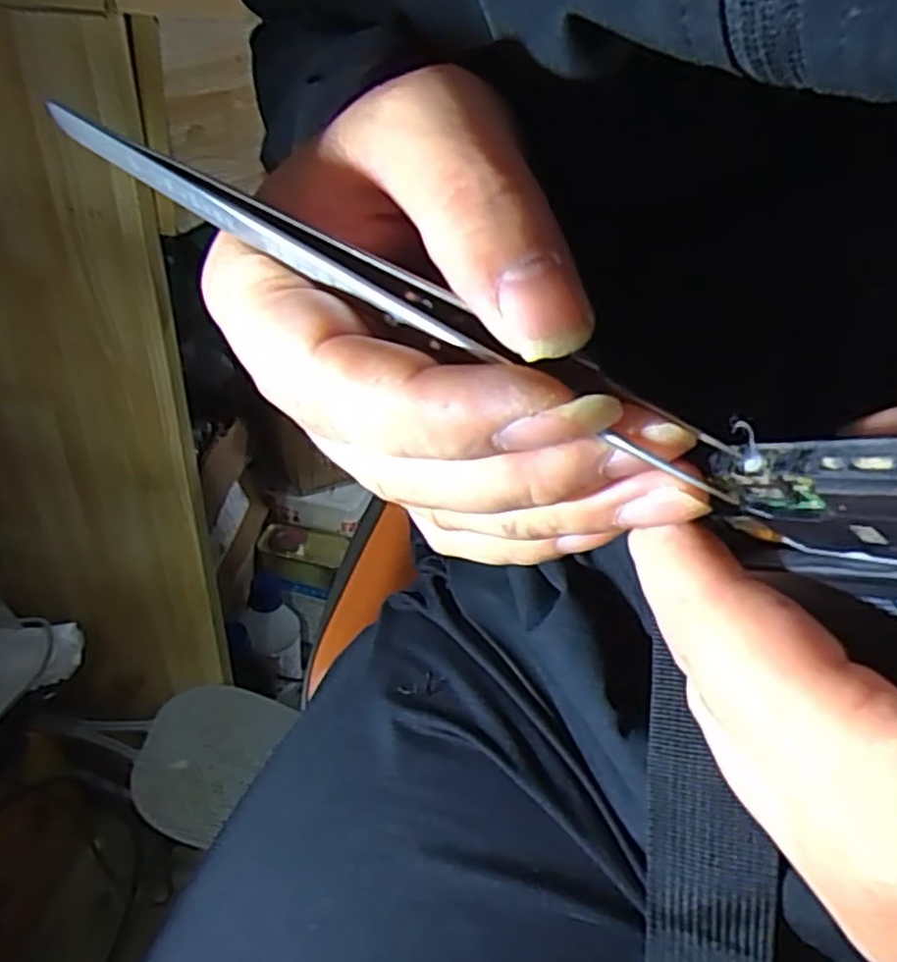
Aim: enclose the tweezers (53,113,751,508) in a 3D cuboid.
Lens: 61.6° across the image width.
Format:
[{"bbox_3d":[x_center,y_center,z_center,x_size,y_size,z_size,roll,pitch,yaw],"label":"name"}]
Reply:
[{"bbox_3d":[-0.020,-0.039,0.141,0.154,0.009,0.007,30,42,15],"label":"tweezers"}]

